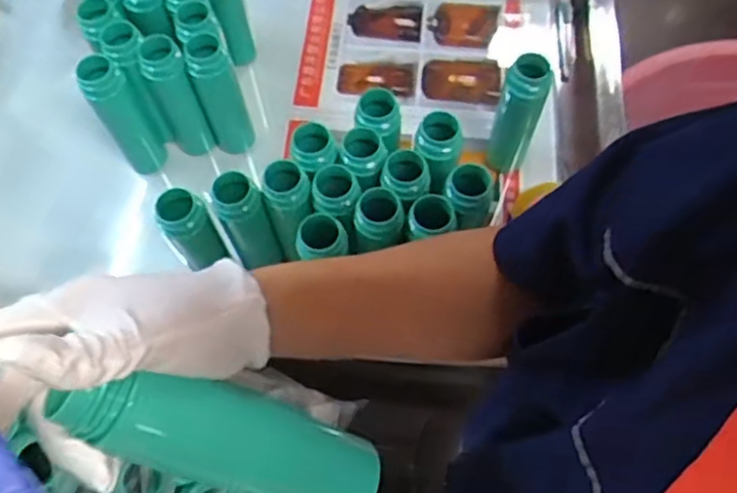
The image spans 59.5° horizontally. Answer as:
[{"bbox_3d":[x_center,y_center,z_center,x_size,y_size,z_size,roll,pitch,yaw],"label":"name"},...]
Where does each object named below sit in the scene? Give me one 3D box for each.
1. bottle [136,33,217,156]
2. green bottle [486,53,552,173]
[{"bbox_3d":[-0.223,-0.170,0.754,0.049,0.162,0.050,-25,67,-10],"label":"bottle"},{"bbox_3d":[0.164,-0.141,0.716,0.046,0.168,0.042,-1,65,1],"label":"green bottle"}]

